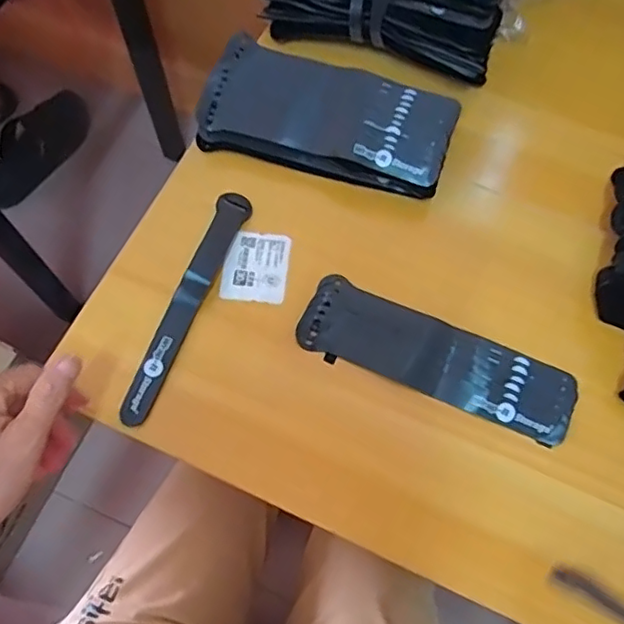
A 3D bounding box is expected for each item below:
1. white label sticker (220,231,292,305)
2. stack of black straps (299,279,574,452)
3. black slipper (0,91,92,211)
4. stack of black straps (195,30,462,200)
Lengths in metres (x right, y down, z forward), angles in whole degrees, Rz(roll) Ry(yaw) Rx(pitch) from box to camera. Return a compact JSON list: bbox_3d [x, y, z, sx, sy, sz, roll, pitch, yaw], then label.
[{"bbox_3d":[-0.043,-0.035,0.472,0.049,0.004,0.059,7,68,-2],"label":"white label sticker"},{"bbox_3d":[0.092,0.035,0.443,0.201,0.009,0.060,24,70,9],"label":"stack of black straps"},{"bbox_3d":[-0.504,-0.302,1.101,0.084,0.052,0.256,30,71,11],"label":"black slipper"},{"bbox_3d":[0.014,-0.159,0.501,0.198,0.036,0.093,16,69,6],"label":"stack of black straps"}]

